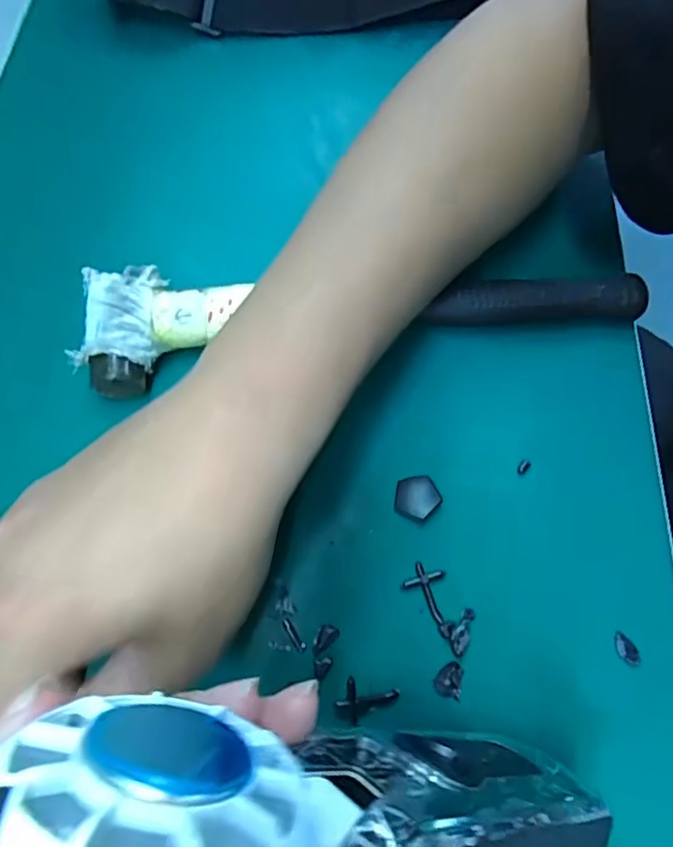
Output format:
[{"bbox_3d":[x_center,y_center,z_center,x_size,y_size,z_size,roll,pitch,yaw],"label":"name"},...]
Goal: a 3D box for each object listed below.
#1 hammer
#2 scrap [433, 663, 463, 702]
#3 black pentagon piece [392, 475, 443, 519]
[{"bbox_3d":[0.016,-0.041,0.248,0.252,0.027,0.056,-1,68,-1],"label":"hammer"},{"bbox_3d":[0.043,0.097,0.208,0.010,0.004,0.013,11,68,4],"label":"scrap"},{"bbox_3d":[0.035,0.031,0.233,0.018,0.004,0.018,10,68,4],"label":"black pentagon piece"}]

